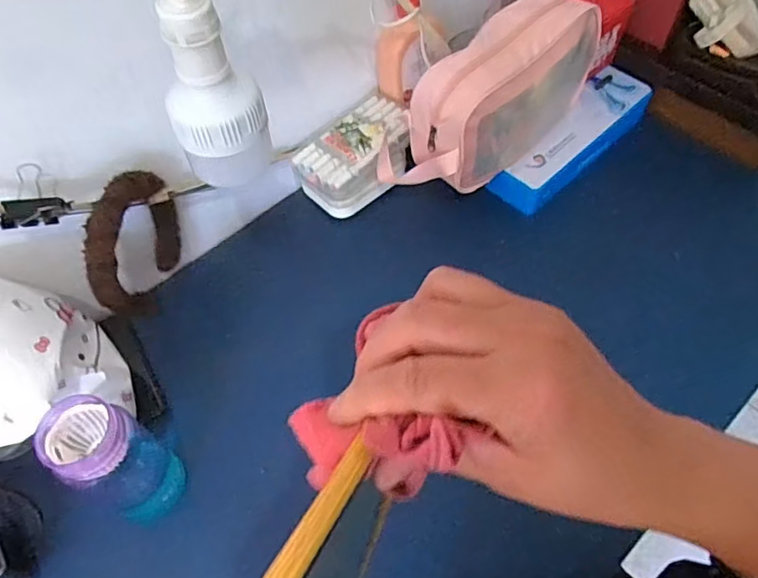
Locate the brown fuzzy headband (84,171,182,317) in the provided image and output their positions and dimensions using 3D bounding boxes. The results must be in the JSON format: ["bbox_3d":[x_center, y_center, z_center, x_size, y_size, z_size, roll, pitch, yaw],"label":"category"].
[{"bbox_3d":[-0.265,-0.049,0.627,0.043,0.166,0.141,2,56,5],"label":"brown fuzzy headband"}]

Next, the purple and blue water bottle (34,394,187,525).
[{"bbox_3d":[-0.240,0.160,0.524,0.066,0.158,0.071,29,62,22],"label":"purple and blue water bottle"}]

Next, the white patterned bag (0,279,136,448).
[{"bbox_3d":[-0.337,0.070,0.541,0.133,0.146,0.165,-38,61,-20],"label":"white patterned bag"}]

